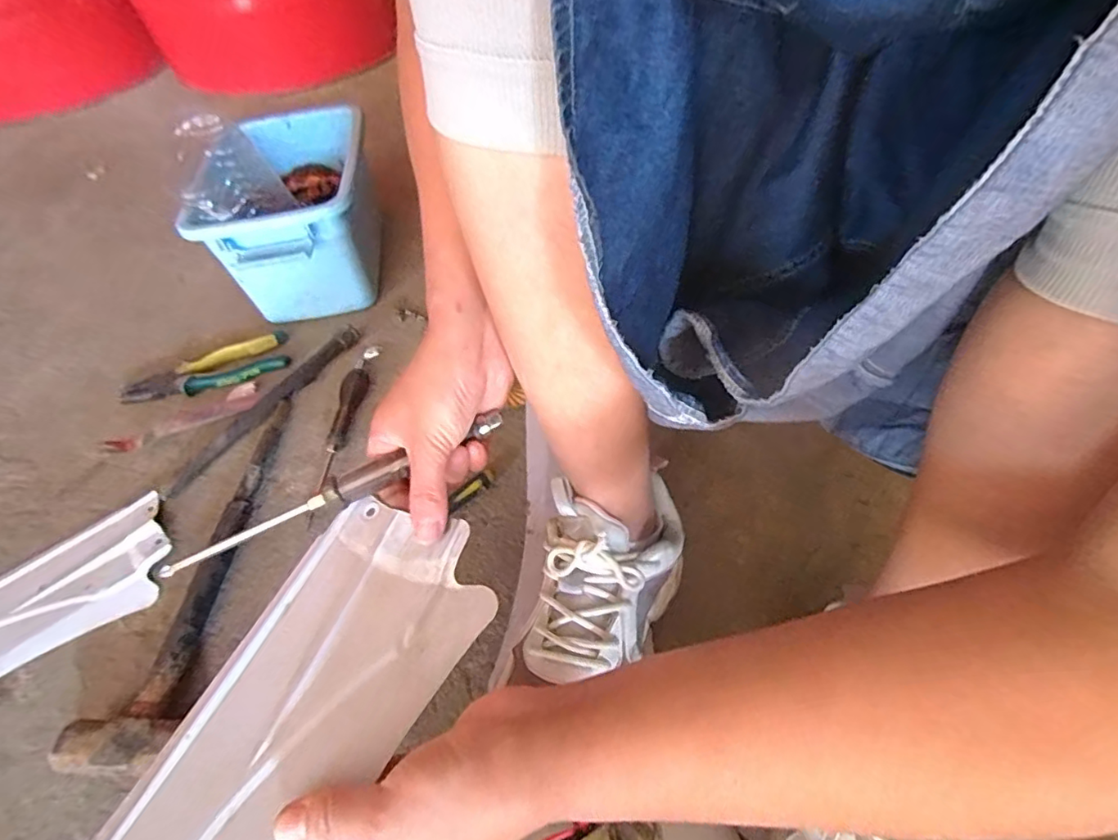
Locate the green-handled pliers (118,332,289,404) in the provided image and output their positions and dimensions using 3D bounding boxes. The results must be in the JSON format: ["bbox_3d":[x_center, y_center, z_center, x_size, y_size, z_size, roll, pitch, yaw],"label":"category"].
[{"bbox_3d":[-0.416,-0.058,0.665,0.180,0.020,0.056,-25,54,-13],"label":"green-handled pliers"}]

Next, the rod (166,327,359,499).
[{"bbox_3d":[-0.328,-0.017,0.636,0.022,0.016,0.261,27,60,24],"label":"rod"}]

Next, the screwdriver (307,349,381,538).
[{"bbox_3d":[-0.240,0.003,0.619,0.027,0.021,0.235,3,53,8],"label":"screwdriver"}]

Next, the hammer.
[{"bbox_3d":[-0.325,0.116,0.526,0.074,0.039,0.368,0,53,4],"label":"hammer"}]

